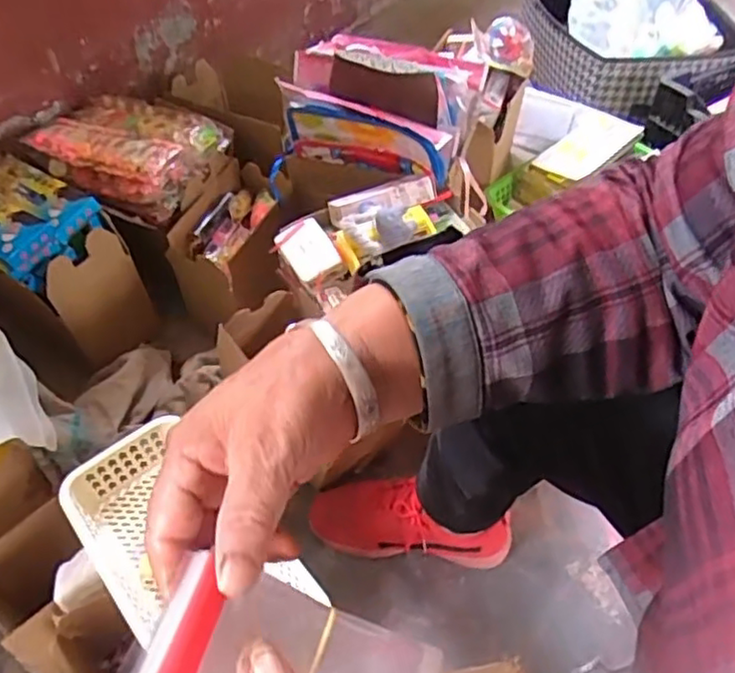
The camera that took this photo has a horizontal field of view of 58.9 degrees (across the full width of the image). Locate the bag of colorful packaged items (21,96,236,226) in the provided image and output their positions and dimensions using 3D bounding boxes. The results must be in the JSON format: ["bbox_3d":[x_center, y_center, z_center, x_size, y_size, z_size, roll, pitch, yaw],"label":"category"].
[{"bbox_3d":[-0.353,-0.283,0.963,0.254,0.050,0.191,19,53,18],"label":"bag of colorful packaged items"}]

